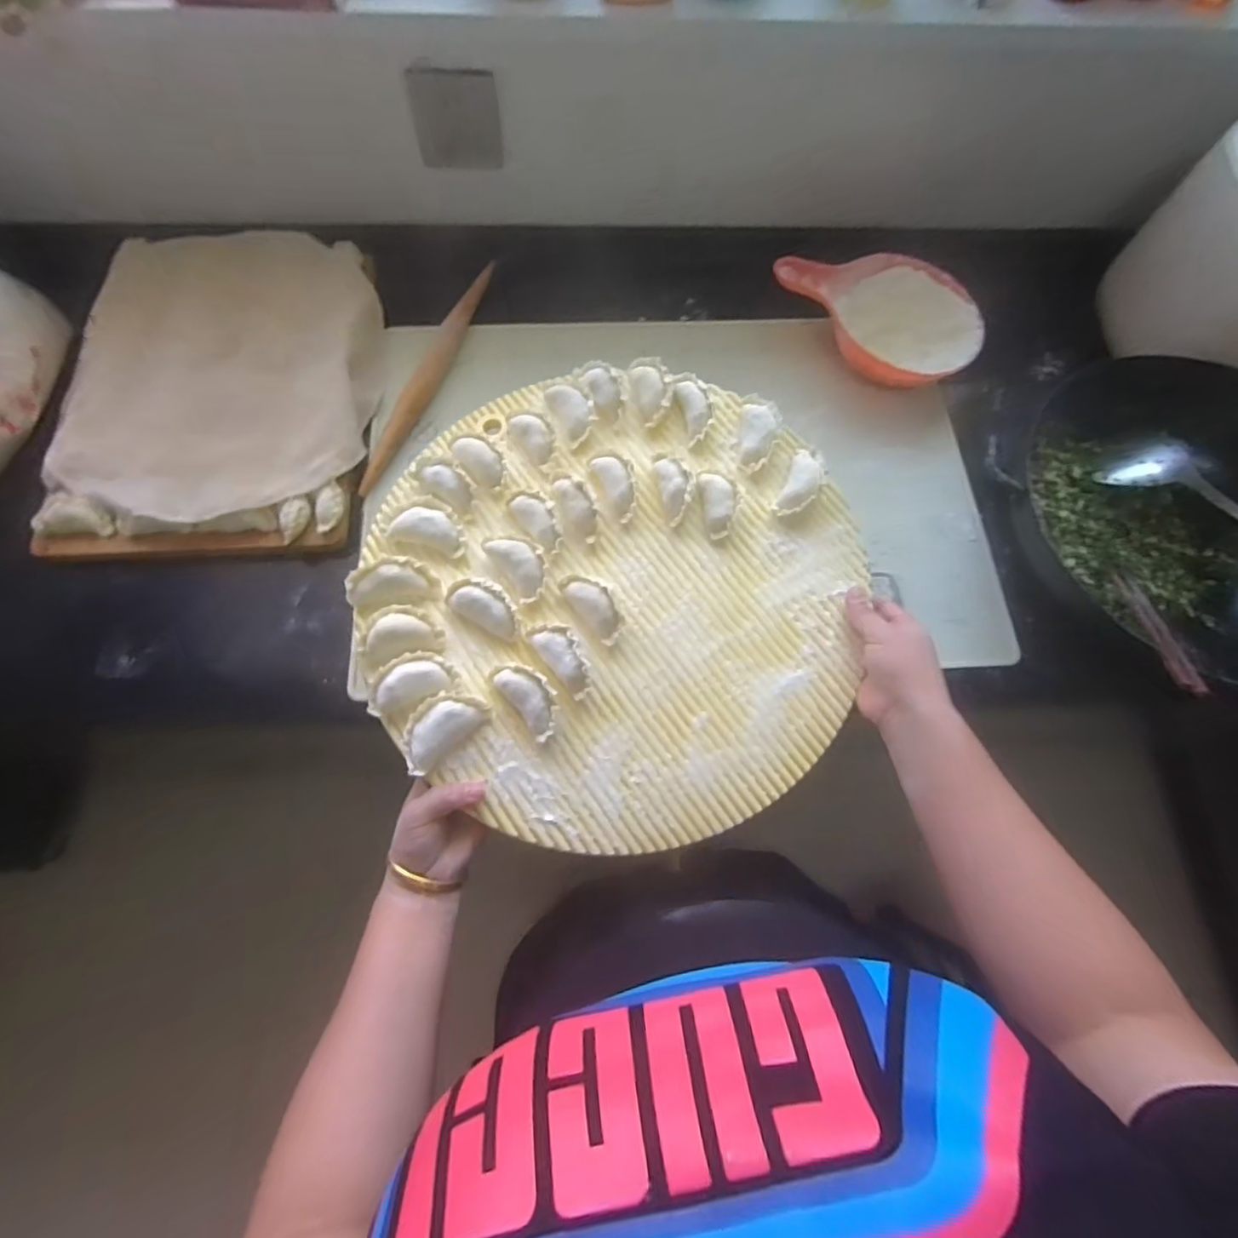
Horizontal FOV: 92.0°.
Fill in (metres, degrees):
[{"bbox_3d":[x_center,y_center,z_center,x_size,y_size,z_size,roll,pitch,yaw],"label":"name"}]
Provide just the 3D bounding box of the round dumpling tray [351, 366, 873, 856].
[{"bbox_3d":[-0.002,-0.027,0.469,0.373,0.043,0.368,1,71,-2],"label":"round dumpling tray"}]

